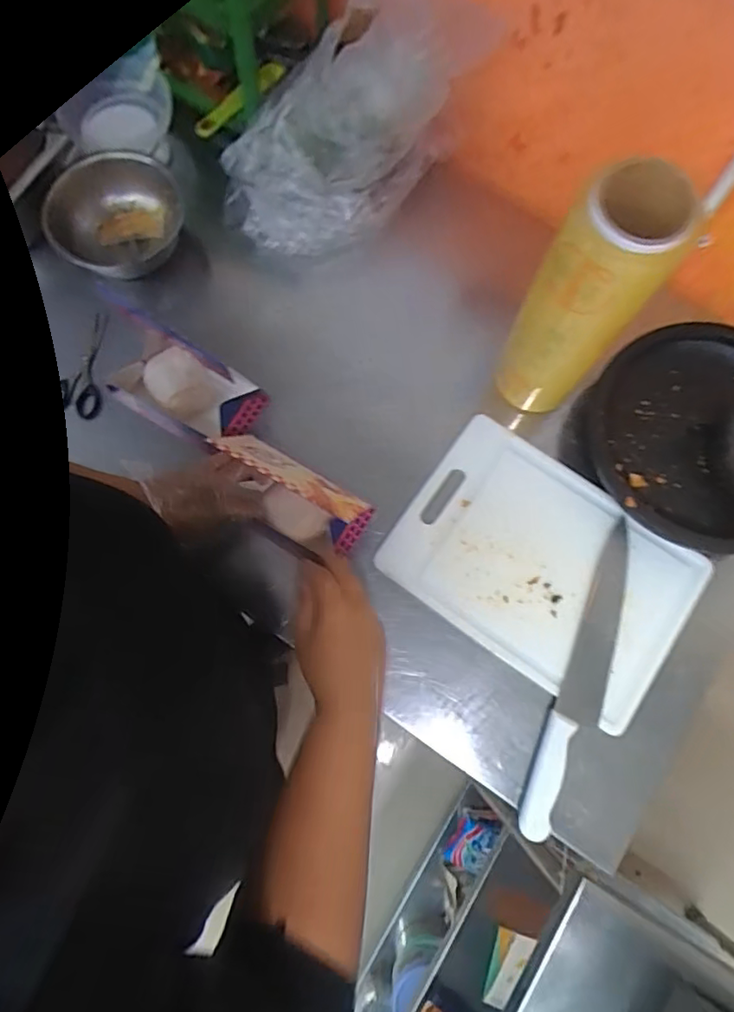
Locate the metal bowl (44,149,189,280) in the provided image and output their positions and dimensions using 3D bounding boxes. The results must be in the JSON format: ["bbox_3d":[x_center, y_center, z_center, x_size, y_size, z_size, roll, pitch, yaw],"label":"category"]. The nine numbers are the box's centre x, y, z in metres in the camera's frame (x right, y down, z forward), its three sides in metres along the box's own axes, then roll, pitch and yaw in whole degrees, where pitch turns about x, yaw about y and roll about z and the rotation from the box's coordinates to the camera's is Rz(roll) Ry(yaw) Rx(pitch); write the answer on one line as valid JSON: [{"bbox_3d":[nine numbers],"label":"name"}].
[{"bbox_3d":[-0.328,-0.380,0.732,0.167,0.062,0.153,0,76,0],"label":"metal bowl"}]

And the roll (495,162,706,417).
[{"bbox_3d":[0.220,-0.206,0.607,0.103,0.317,0.086,26,77,6],"label":"roll"}]

